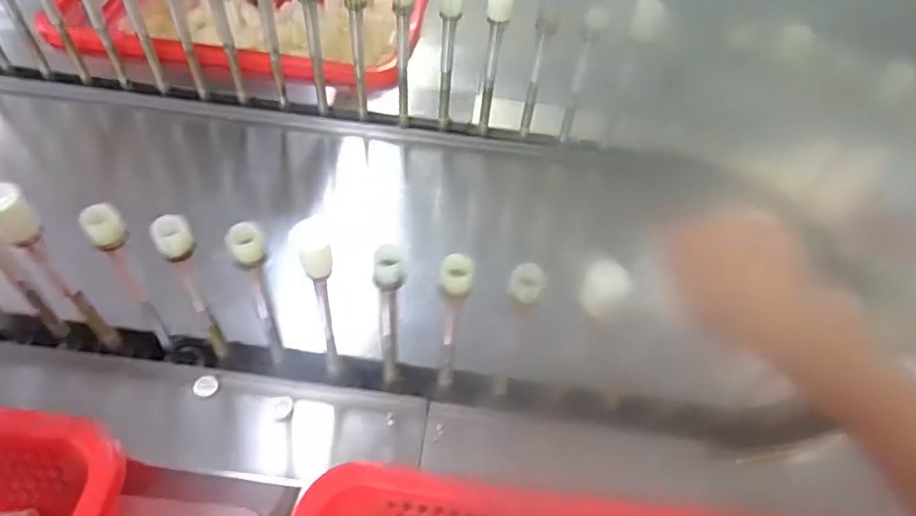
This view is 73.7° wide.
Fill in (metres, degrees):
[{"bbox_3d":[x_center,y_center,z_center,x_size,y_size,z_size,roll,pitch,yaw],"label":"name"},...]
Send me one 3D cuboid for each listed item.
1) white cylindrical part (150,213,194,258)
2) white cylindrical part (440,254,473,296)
[{"bbox_3d":[-0.202,-0.016,0.434,0.024,0.024,0.023,2,52,-2],"label":"white cylindrical part"},{"bbox_3d":[-0.001,0.012,0.429,0.022,0.016,0.024,2,52,-2],"label":"white cylindrical part"}]

